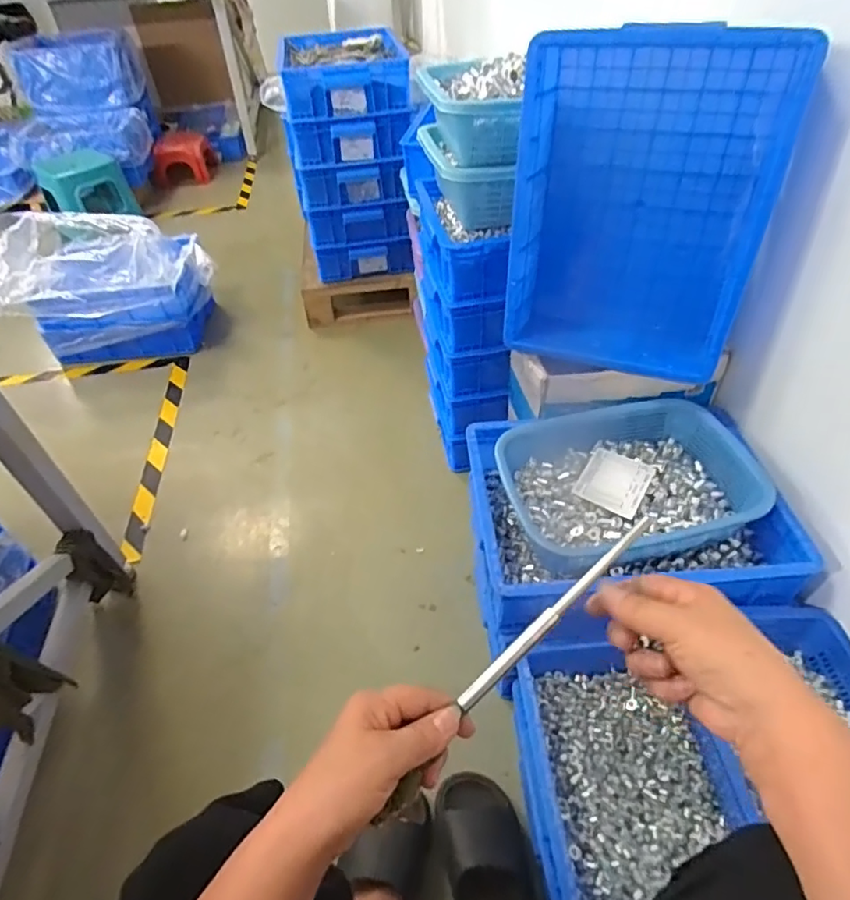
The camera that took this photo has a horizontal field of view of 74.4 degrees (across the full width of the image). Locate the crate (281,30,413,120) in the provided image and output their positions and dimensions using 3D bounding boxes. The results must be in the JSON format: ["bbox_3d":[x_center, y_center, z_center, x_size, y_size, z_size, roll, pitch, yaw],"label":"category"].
[{"bbox_3d":[-0.211,-0.970,1.435,0.308,0.123,0.397,-10,46,-7],"label":"crate"}]

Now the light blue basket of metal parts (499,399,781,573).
[{"bbox_3d":[0.280,0.040,0.812,0.332,0.070,0.245,-11,46,-8],"label":"light blue basket of metal parts"}]

